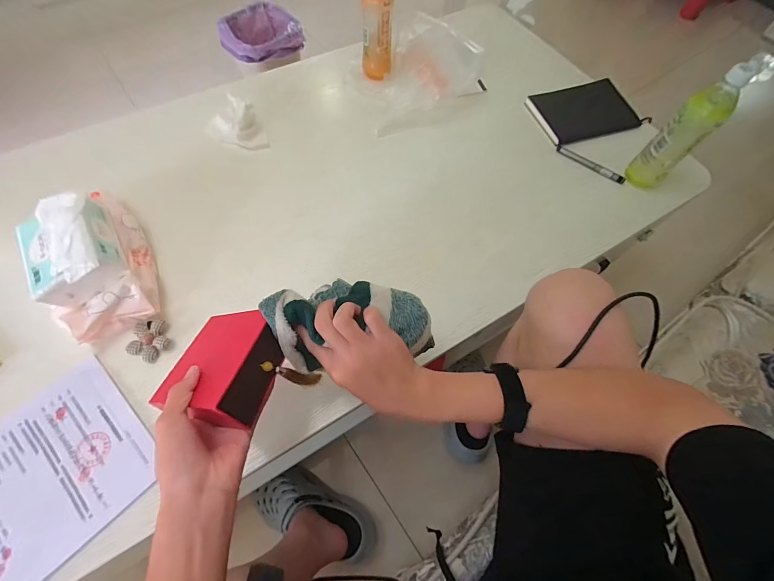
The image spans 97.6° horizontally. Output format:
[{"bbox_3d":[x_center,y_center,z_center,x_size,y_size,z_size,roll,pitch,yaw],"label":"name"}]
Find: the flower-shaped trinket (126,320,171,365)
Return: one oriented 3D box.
[{"bbox_3d":[-0.354,0.071,0.503,0.061,0.010,0.059,1,65,-2],"label":"flower-shaped trinket"}]

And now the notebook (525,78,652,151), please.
[{"bbox_3d":[0.412,-0.378,0.708,0.199,0.018,0.150,-15,64,0],"label":"notebook"}]

